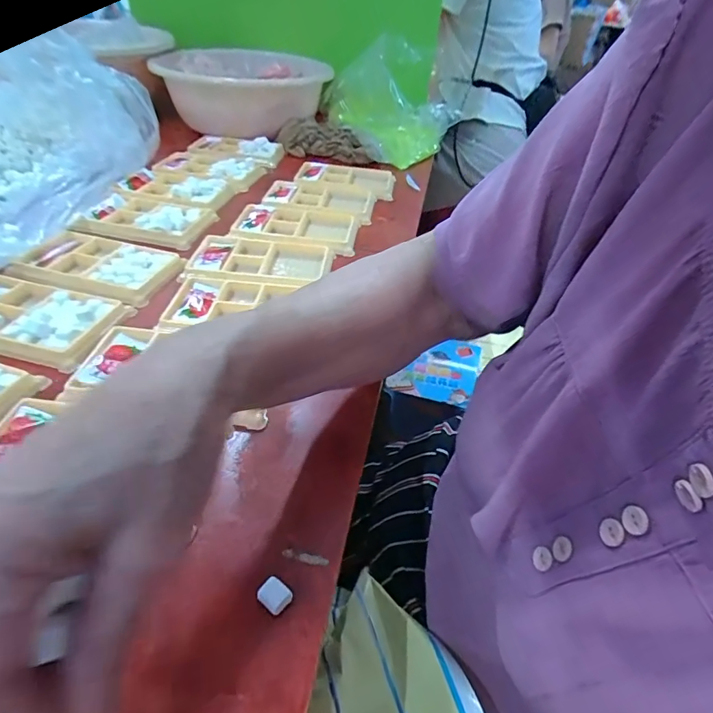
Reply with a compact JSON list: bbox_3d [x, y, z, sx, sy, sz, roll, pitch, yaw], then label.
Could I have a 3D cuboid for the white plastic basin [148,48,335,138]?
[{"bbox_3d":[-0.173,-0.409,0.693,0.238,0.093,0.236,-6,43,-13],"label":"white plastic basin"}]

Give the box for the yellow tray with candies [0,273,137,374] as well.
[{"bbox_3d":[-0.253,-0.033,0.349,0.136,0.018,0.081,13,42,8],"label":"yellow tray with candies"}]

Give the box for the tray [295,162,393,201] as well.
[{"bbox_3d":[-0.013,-0.242,0.611,0.131,0.017,0.081,5,42,-1],"label":"tray"}]

